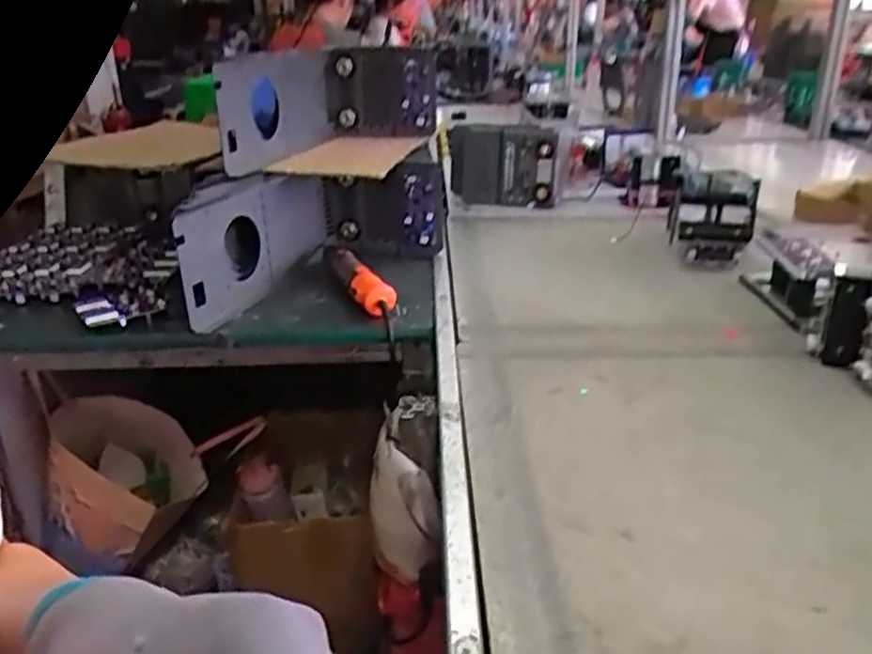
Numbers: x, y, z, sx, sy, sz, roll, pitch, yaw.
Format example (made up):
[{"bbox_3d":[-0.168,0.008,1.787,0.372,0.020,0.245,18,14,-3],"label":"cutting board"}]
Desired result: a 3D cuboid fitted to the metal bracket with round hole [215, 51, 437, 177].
[{"bbox_3d":[-0.156,-0.376,1.226,0.267,0.175,0.460,2,23,6],"label":"metal bracket with round hole"}]

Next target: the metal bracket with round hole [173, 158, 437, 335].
[{"bbox_3d":[-0.178,-0.134,1.076,0.191,0.150,0.407,9,25,22],"label":"metal bracket with round hole"}]

